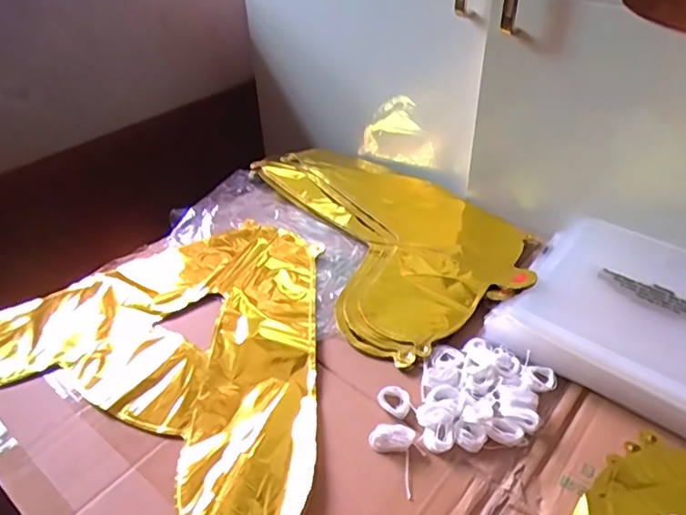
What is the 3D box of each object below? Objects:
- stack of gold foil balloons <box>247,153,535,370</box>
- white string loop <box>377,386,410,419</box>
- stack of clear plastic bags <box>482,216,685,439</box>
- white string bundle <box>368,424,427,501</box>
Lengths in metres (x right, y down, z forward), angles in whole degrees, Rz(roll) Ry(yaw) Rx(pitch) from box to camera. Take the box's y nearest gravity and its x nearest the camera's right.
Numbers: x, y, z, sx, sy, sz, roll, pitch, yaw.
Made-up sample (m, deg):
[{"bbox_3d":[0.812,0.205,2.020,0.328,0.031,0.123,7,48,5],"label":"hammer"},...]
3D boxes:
[{"bbox_3d":[0.060,-0.048,0.705,0.255,0.046,0.437,-14,35,-17],"label":"stack of gold foil balloons"},{"bbox_3d":[0.045,0.126,0.486,0.029,0.010,0.026,21,45,25],"label":"white string loop"},{"bbox_3d":[0.286,0.052,0.542,0.217,0.029,0.219,25,47,28],"label":"stack of clear plastic bags"},{"bbox_3d":[0.049,0.156,0.443,0.034,0.012,0.058,-23,44,-24],"label":"white string bundle"}]

